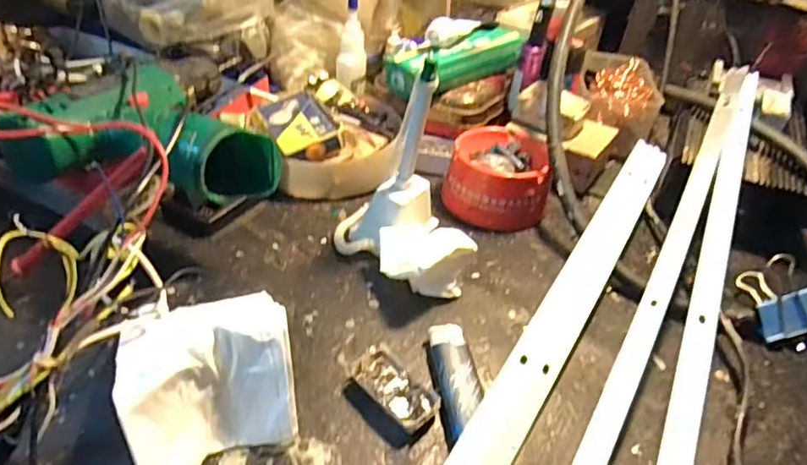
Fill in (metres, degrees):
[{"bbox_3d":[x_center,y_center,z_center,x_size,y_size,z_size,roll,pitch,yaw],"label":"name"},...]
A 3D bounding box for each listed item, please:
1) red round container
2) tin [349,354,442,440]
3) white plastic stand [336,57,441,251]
[{"bbox_3d":[0.075,-0.046,0.462,0.077,0.047,0.084,4,40,-3],"label":"red round container"},{"bbox_3d":[-0.004,0.087,0.309,0.025,0.009,0.050,-29,51,-35],"label":"tin"},{"bbox_3d":[-0.008,-0.045,0.381,0.067,0.128,0.045,8,40,1],"label":"white plastic stand"}]

